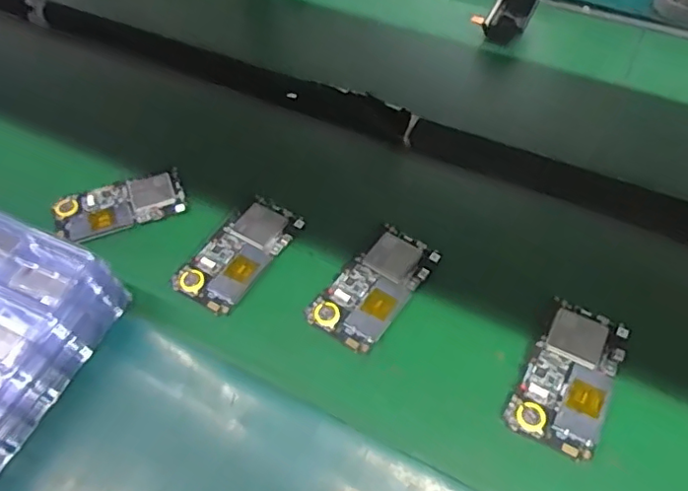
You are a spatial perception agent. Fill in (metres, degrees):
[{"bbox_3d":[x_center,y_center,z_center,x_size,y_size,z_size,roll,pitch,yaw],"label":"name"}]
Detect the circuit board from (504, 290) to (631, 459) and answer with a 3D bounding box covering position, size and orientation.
[{"bbox_3d":[0.176,0.099,0.446,0.064,0.006,0.123,24,57,20],"label":"circuit board"}]

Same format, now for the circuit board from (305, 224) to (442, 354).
[{"bbox_3d":[0.028,0.033,0.503,0.063,0.005,0.124,29,59,23],"label":"circuit board"}]

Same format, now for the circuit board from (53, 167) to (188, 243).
[{"bbox_3d":[-0.221,-0.041,0.569,0.122,0.008,0.058,-16,53,-10],"label":"circuit board"}]

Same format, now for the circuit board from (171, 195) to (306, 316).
[{"bbox_3d":[-0.095,0.005,0.529,0.062,0.006,0.123,28,58,22],"label":"circuit board"}]

